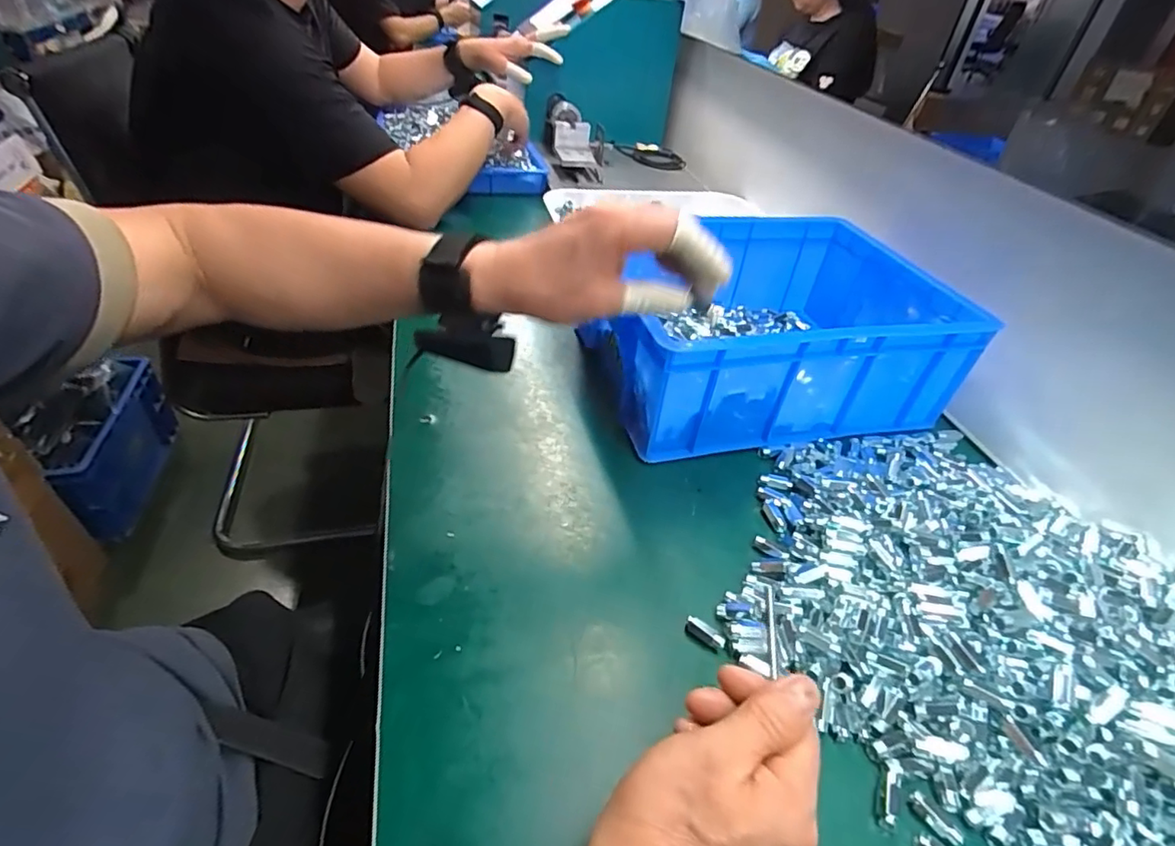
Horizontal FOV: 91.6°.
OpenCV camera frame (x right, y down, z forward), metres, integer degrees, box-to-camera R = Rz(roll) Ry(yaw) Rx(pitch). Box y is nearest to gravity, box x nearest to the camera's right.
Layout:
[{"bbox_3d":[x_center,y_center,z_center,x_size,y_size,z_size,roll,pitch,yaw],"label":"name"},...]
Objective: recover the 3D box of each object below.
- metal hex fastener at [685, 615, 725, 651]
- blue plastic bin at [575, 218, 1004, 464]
[{"bbox_3d":[0.079,0.144,0.389,0.028,0.010,0.010,30,45,25],"label":"metal hex fastener"},{"bbox_3d":[0.181,-0.116,0.606,0.348,0.125,0.282,-8,43,-17],"label":"blue plastic bin"}]

